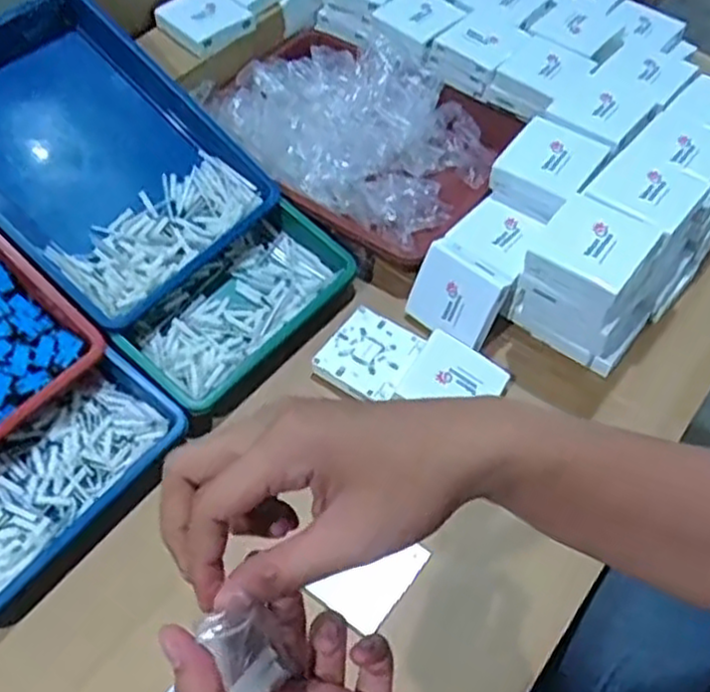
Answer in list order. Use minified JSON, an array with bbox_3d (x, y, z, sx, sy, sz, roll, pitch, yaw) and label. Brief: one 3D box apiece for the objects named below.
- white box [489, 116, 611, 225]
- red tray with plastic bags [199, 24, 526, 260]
[{"bbox_3d":[0.194,-0.177,0.732,0.089,0.044,0.097,35,61,22],"label":"white box"},{"bbox_3d":[0.004,-0.250,0.853,0.331,0.088,0.241,37,62,23],"label":"red tray with plastic bags"}]

